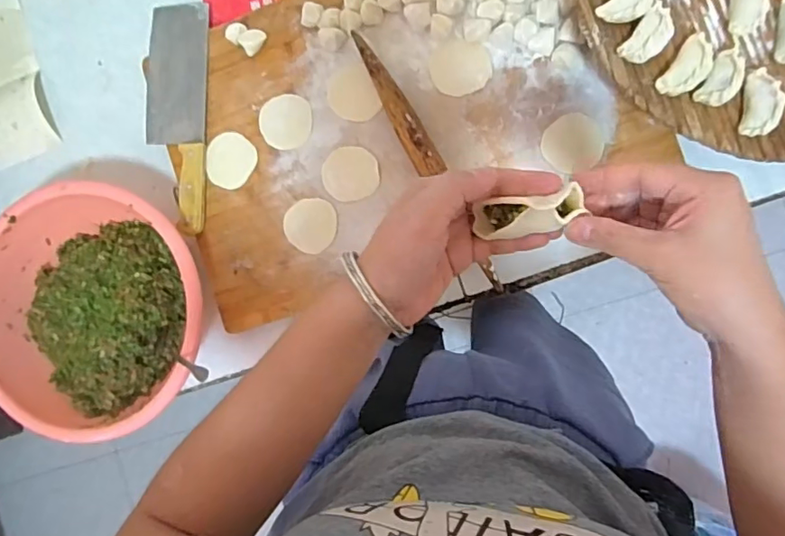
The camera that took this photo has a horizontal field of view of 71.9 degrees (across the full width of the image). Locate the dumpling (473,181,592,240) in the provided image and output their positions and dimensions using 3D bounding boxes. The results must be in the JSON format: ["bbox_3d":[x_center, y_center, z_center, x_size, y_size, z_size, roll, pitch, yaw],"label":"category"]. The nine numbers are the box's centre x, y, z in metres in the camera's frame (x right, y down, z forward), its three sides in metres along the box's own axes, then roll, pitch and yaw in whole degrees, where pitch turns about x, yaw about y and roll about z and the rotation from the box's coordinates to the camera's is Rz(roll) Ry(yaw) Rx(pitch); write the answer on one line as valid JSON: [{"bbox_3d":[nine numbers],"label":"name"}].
[{"bbox_3d":[0.083,-0.033,0.331,0.062,0.023,0.024,-10,87,16],"label":"dumpling"}]

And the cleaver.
[{"bbox_3d":[-0.268,-0.188,0.672,0.079,0.034,0.281,0,89,9],"label":"cleaver"}]

